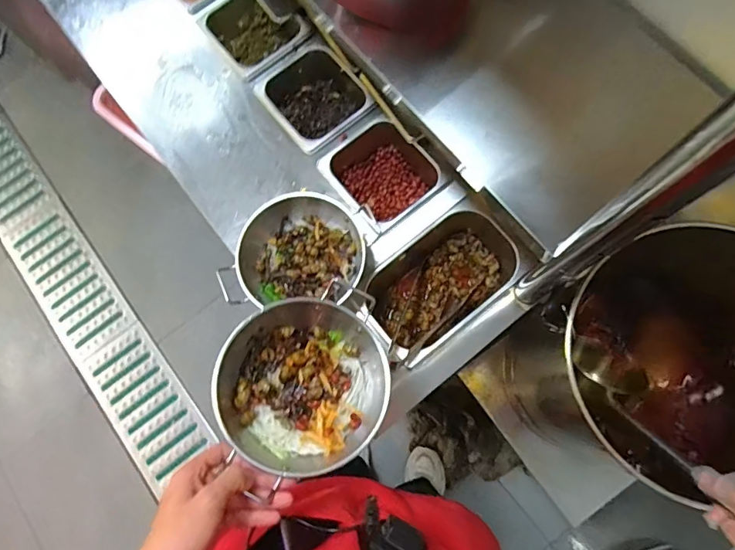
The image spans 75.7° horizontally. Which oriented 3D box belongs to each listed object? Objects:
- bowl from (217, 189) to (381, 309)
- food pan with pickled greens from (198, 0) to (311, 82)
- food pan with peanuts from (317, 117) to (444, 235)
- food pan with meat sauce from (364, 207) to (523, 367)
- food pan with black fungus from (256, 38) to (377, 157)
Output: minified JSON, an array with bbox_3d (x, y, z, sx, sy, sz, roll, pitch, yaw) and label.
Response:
[{"bbox_3d":[-0.093,-0.035,0.711,0.184,0.080,0.183,0,76,1],"label":"bowl"},{"bbox_3d":[-0.208,-0.440,0.890,0.139,0.112,0.180,-38,78,-8],"label":"food pan with pickled greens"},{"bbox_3d":[0.028,-0.163,0.803,0.163,0.094,0.172,-43,79,-9],"label":"food pan with peanuts"},{"bbox_3d":[0.113,0.013,0.757,0.250,0.099,0.145,-38,78,-8],"label":"food pan with meat sauce"},{"bbox_3d":[-0.091,-0.309,0.844,0.166,0.083,0.182,-39,78,-8],"label":"food pan with black fungus"}]

